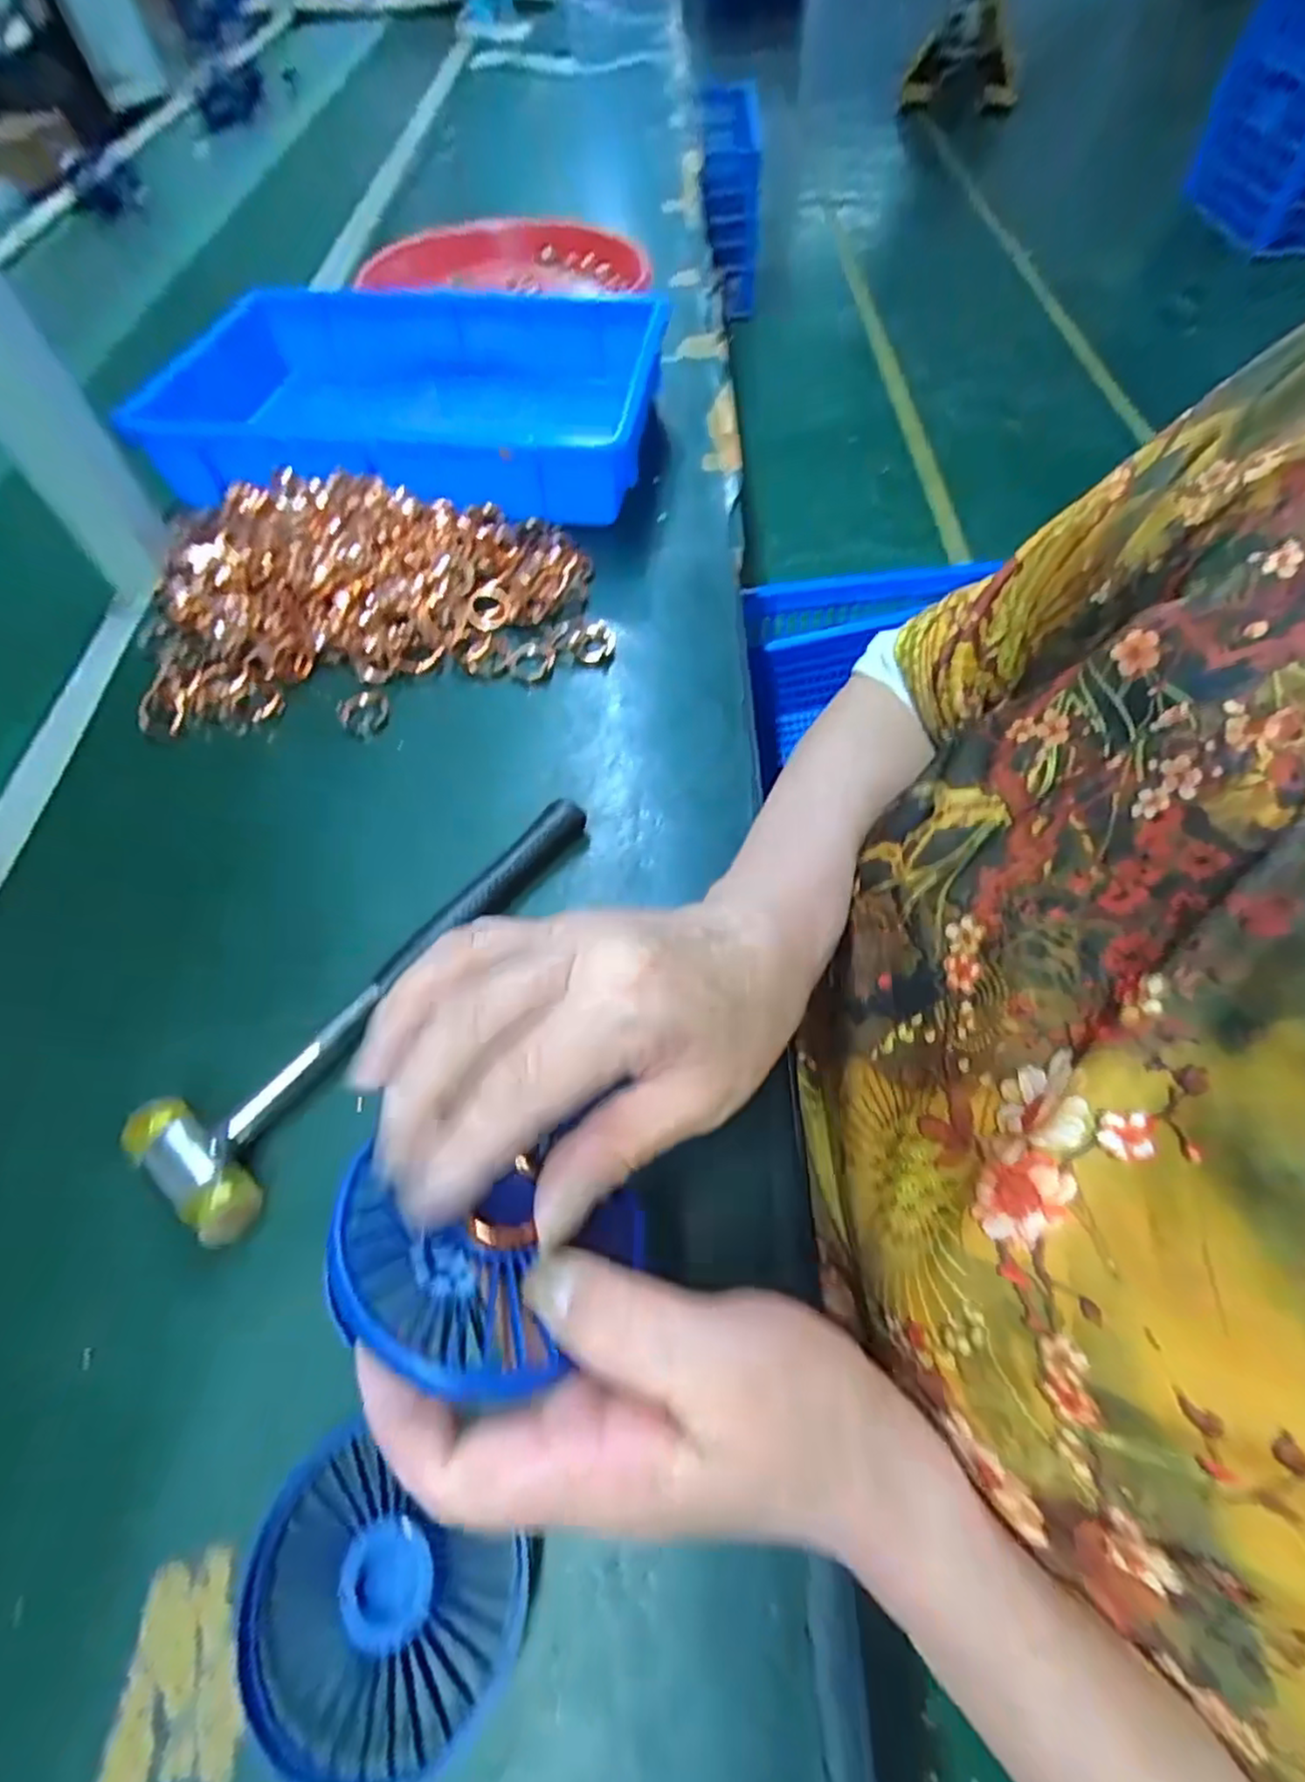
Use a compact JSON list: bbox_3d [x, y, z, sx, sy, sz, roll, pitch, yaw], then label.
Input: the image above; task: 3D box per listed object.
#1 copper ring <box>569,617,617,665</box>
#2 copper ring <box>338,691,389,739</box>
[{"bbox_3d":[-0.038,-0.159,0.445,0.028,0.008,0.026,-6,58,-1],"label":"copper ring"},{"bbox_3d":[-0.172,-0.106,0.419,0.029,0.004,0.036,-3,58,1],"label":"copper ring"}]

